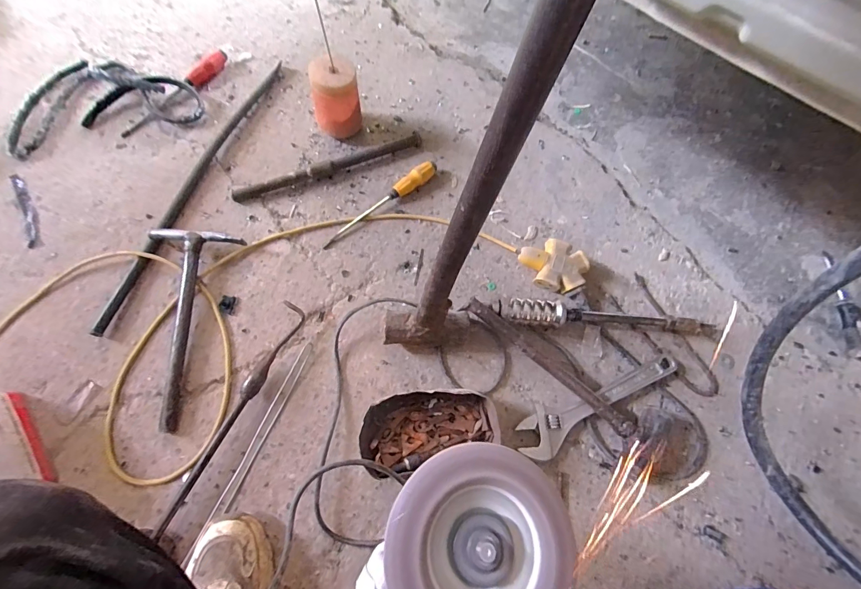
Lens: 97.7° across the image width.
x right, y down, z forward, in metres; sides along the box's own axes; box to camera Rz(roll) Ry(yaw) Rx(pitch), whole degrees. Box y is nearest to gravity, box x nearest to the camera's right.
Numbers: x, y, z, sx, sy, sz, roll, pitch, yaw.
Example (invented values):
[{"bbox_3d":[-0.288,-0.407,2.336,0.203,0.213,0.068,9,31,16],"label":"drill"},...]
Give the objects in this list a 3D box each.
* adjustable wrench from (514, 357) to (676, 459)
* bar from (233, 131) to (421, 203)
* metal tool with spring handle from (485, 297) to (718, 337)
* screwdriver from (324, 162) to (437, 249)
[{"bbox_3d":[0.262,0.165,0.589,0.285,0.018,0.069,-25,74,-11],"label":"adjustable wrench"},{"bbox_3d":[-0.190,-0.248,0.717,0.363,0.022,0.031,-23,73,-10],"label":"bar"},{"bbox_3d":[0.295,0.039,0.626,0.399,0.053,0.042,3,71,-2],"label":"metal tool with spring handle"},{"bbox_3d":[-0.089,-0.169,0.690,0.252,0.030,0.029,-37,76,-14],"label":"screwdriver"}]

